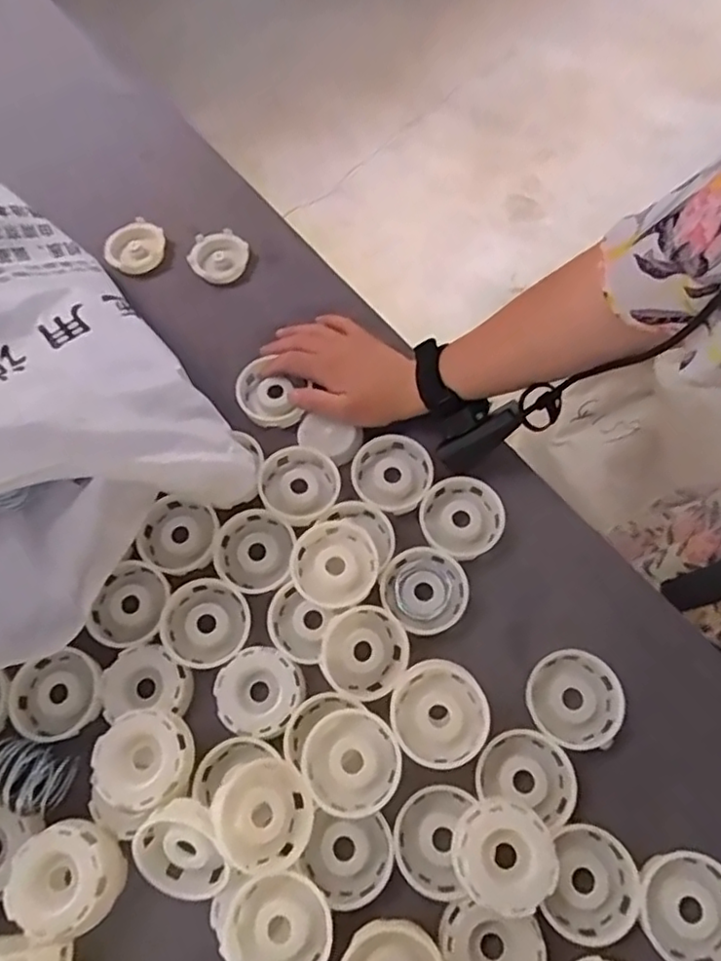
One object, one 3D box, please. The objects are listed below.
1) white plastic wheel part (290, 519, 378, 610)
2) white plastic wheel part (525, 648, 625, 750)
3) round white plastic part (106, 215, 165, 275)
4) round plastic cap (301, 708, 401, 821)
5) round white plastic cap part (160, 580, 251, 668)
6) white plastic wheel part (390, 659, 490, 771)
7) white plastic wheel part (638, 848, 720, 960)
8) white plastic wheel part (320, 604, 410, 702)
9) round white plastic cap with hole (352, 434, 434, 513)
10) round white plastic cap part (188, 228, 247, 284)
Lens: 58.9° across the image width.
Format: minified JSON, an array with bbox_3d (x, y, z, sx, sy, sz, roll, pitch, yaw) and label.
[{"bbox_3d":[-0.019,0.066,0.496,0.062,0.023,0.067,-1,68,2],"label":"white plastic wheel part"},{"bbox_3d":[0.156,0.157,0.463,0.066,0.013,0.068,-1,68,2],"label":"white plastic wheel part"},{"bbox_3d":[-0.229,-0.236,0.647,0.050,0.018,0.057,38,75,16],"label":"round white plastic part"},{"bbox_3d":[-0.007,0.194,0.439,0.065,0.014,0.066,-1,68,2],"label":"round plastic cap"},{"bbox_3d":[-0.120,0.112,0.501,0.065,0.021,0.067,-1,68,2],"label":"round white plastic cap part"},{"bbox_3d":[0.056,0.165,0.454,0.066,0.024,0.068,-1,68,2],"label":"white plastic wheel part"},{"bbox_3d":[0.217,0.280,0.418,0.067,0.015,0.068,-1,68,2],"label":"white plastic wheel part"},{"bbox_3d":[0.004,0.127,0.473,0.061,0.027,0.066,-1,68,2],"label":"white plastic wheel part"},{"bbox_3d":[0.026,-0.005,0.537,0.061,0.021,0.069,27,72,13],"label":"round white plastic cap with hole"},{"bbox_3d":[-0.143,-0.225,0.640,0.060,0.010,0.056,-1,68,2],"label":"round white plastic cap part"}]

